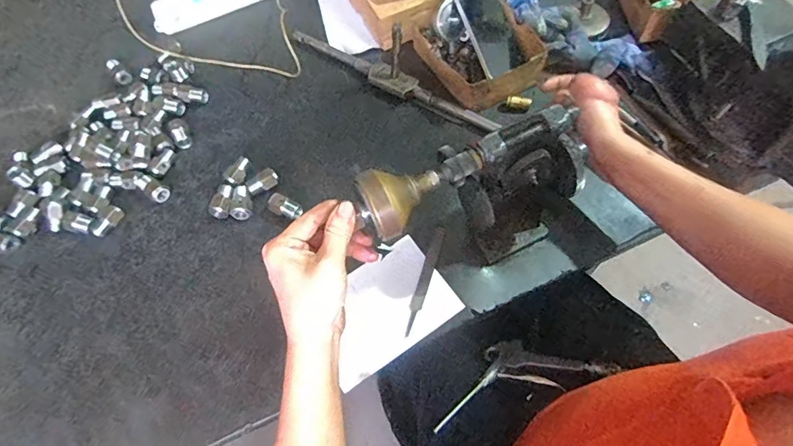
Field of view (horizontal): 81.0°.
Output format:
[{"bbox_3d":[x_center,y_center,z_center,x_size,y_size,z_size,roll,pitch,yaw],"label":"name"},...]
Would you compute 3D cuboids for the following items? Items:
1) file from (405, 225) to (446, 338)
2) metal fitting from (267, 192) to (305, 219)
[{"bbox_3d":[0.032,0.064,0.531,0.015,0.007,0.129,15,71,9],"label":"file"},{"bbox_3d":[-0.141,-0.022,0.580,0.046,0.018,0.023,20,65,13],"label":"metal fitting"}]

